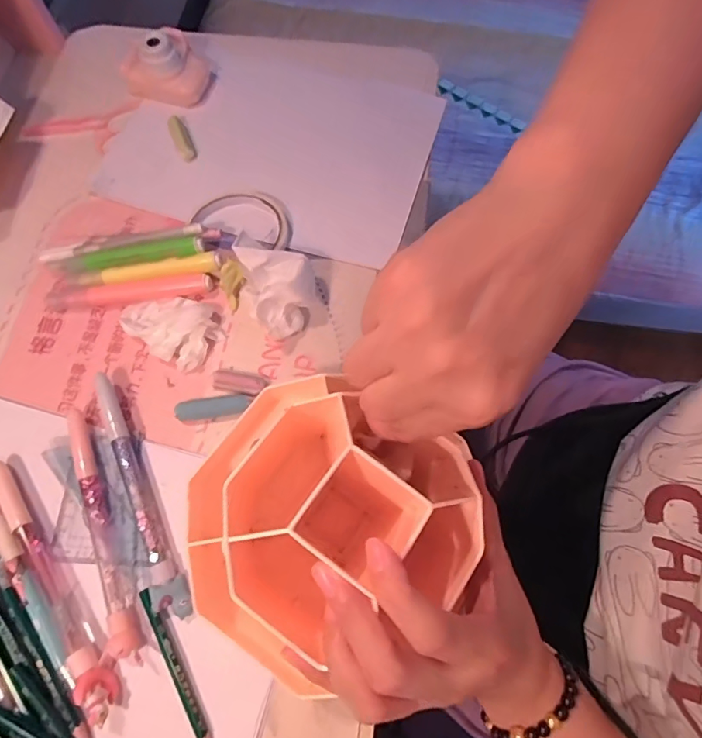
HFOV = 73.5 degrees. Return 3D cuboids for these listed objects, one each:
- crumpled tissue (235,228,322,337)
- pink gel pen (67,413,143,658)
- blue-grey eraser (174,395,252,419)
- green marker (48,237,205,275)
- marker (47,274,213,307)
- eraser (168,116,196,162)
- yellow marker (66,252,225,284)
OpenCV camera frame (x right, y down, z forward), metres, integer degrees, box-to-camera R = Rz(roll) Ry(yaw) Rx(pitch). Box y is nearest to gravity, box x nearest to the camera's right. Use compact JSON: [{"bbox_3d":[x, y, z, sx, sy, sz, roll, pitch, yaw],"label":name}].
[{"bbox_3d":[-0.055,-0.064,0.375,0.057,0.046,0.069,-20,71,-7],"label":"crumpled tissue"},{"bbox_3d":[-0.177,0.111,0.326,0.020,0.017,0.173,-21,71,-7],"label":"pink gel pen"},{"bbox_3d":[-0.106,0.029,0.362,0.055,0.011,0.018,-5,70,-1],"label":"blue-grey eraser"},{"bbox_3d":[-0.190,-0.093,0.398,0.131,0.022,0.017,-5,70,-1],"label":"green marker"},{"bbox_3d":[-0.184,-0.063,0.393,0.135,0.015,0.017,-5,70,-1],"label":"marker"},{"bbox_3d":[-0.162,-0.222,0.449,0.015,0.012,0.045,-22,83,-7],"label":"eraser"},{"bbox_3d":[-0.172,-0.081,0.395,0.129,0.020,0.017,-3,70,-1],"label":"yellow marker"}]

